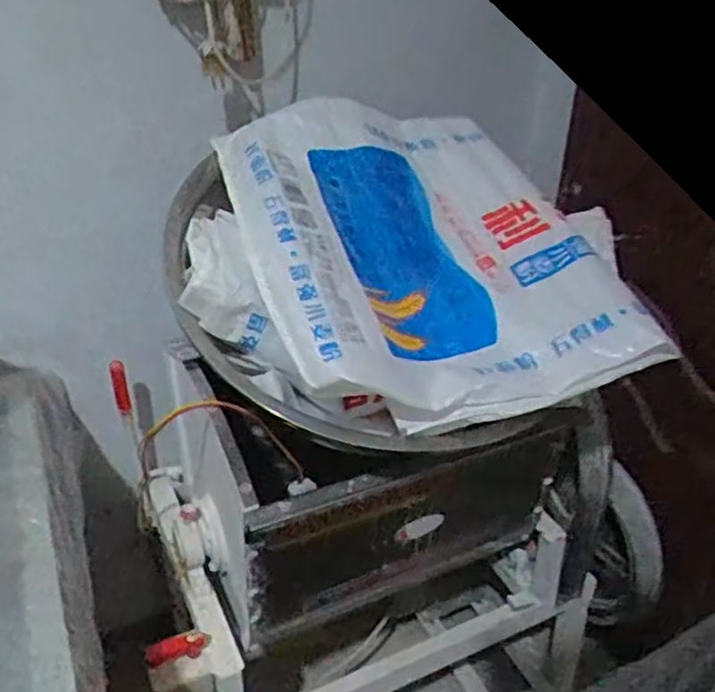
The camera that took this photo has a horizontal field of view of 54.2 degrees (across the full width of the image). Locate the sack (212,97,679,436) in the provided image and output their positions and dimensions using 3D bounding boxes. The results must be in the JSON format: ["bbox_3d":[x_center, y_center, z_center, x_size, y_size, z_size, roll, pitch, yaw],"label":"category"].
[{"bbox_3d":[0.095,-0.137,0.935,0.515,0.220,0.545,4,51,-22],"label":"sack"}]

